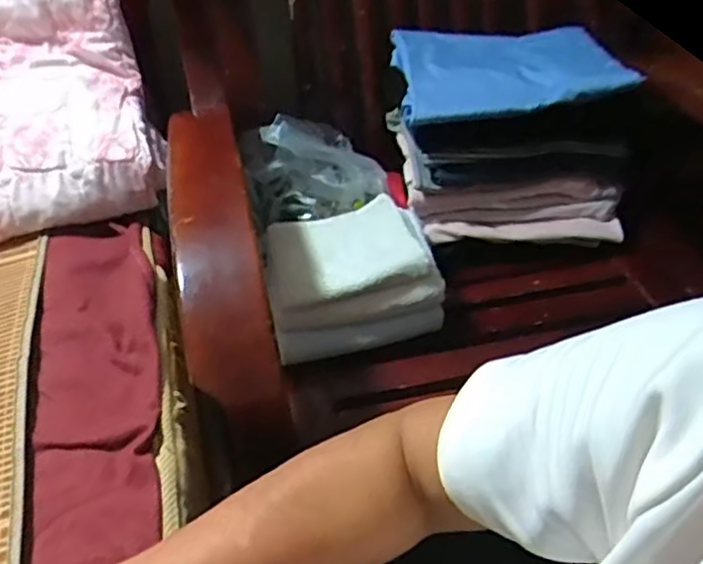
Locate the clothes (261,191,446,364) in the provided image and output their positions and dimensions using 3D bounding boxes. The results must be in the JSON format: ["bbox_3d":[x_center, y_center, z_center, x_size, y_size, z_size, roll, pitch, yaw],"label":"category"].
[{"bbox_3d":[-0.003,-0.014,0.789,0.184,0.084,0.172,-9,46,-8],"label":"clothes"}]

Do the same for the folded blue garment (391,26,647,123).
[{"bbox_3d":[0.193,-0.275,0.861,0.267,0.034,0.198,-7,45,-5],"label":"folded blue garment"}]

